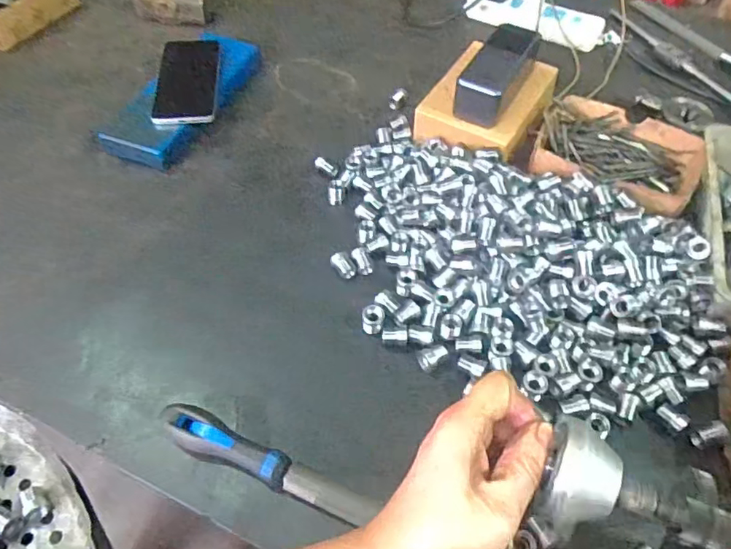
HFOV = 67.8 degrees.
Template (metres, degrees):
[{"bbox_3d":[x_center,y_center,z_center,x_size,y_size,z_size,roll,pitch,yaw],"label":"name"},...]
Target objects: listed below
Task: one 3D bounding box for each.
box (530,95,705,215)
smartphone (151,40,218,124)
[{"bbox_3d":[0.286,-0.134,0.626,0.181,0.043,0.141,26,57,17],"label":"box"},{"bbox_3d":[-0.233,-0.251,0.708,0.080,0.007,0.151,-4,62,0],"label":"smartphone"}]

